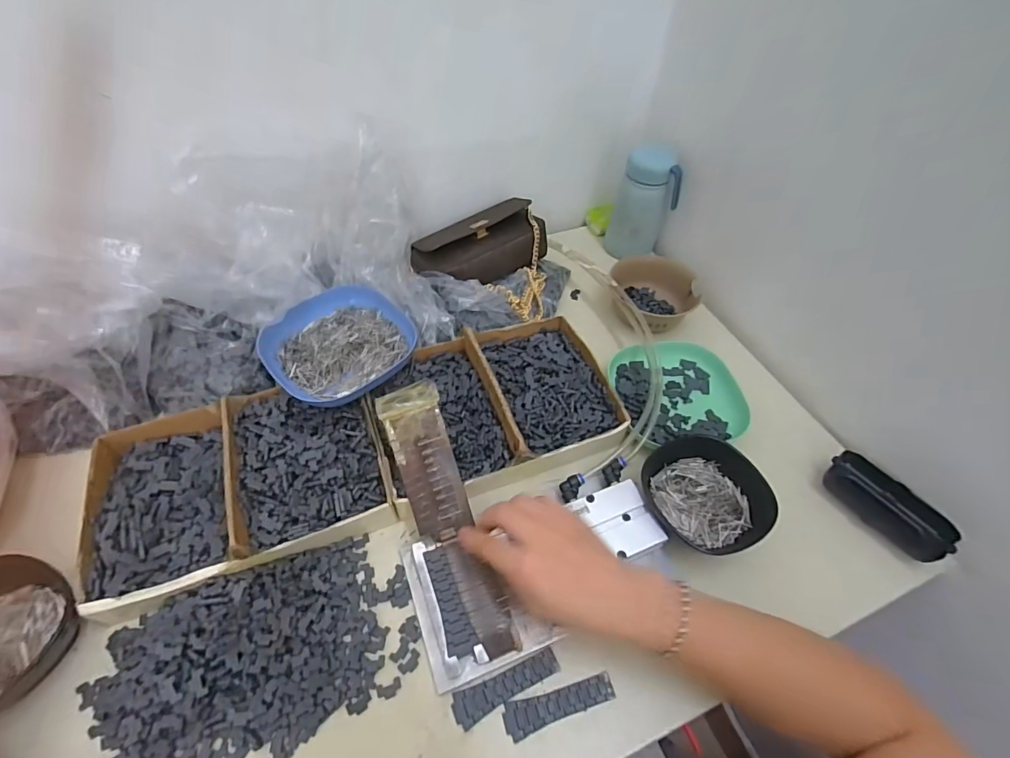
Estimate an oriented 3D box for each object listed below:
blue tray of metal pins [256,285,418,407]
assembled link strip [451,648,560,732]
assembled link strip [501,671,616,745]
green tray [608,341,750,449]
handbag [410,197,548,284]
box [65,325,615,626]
[{"bbox_3d":[-0.174,-0.039,0.493,0.142,0.034,0.126,-35,61,-26],"label":"blue tray of metal pins"},{"bbox_3d":[0.002,0.239,0.362,0.085,0.004,0.023,-17,54,-16],"label":"assembled link strip"},{"bbox_3d":[0.041,0.247,0.357,0.085,0.006,0.024,-15,54,-14],"label":"assembled link strip"},{"bbox_3d":[0.194,0.014,0.533,0.129,0.031,0.141,-10,52,-10],"label":"green tray"},{"bbox_3d":[-0.030,-0.170,0.594,0.175,0.064,0.086,-16,54,-15],"label":"handbag"},{"bbox_3d":[-0.127,0.055,0.467,0.489,0.051,0.185,-15,54,-14],"label":"box"}]

